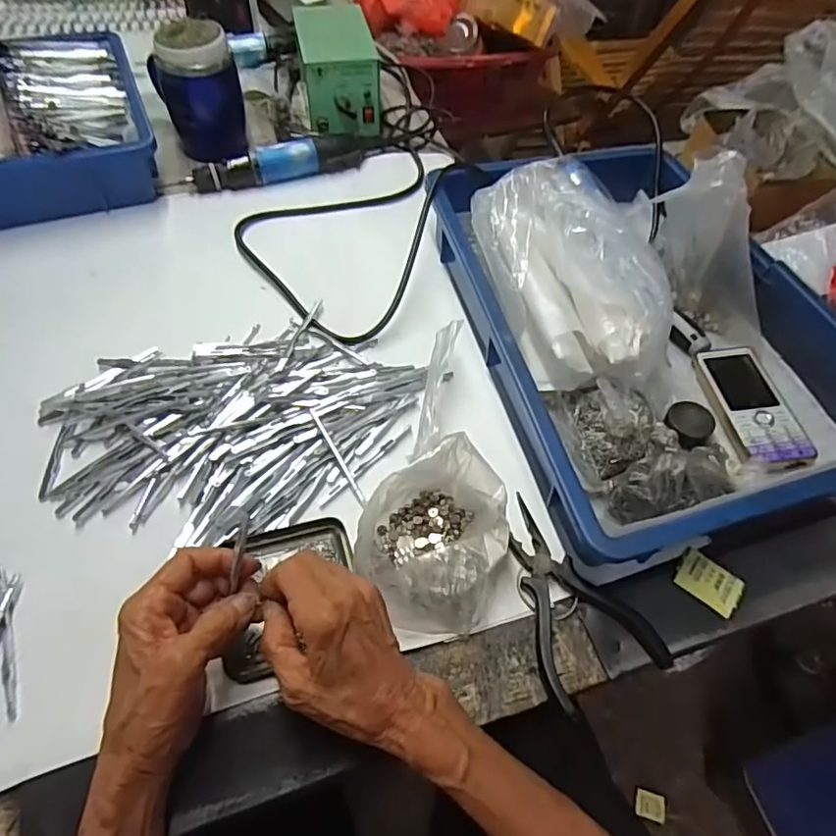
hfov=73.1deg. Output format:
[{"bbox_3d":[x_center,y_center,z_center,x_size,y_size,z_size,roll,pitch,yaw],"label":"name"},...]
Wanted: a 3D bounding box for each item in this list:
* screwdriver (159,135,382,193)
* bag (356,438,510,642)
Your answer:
[{"bbox_3d":[-0.166,-0.305,0.663,0.257,0.035,0.032,-15,58,-14],"label":"screwdriver"},{"bbox_3d":[0.013,0.084,0.397,0.105,0.058,0.119,37,60,20],"label":"bag"}]

